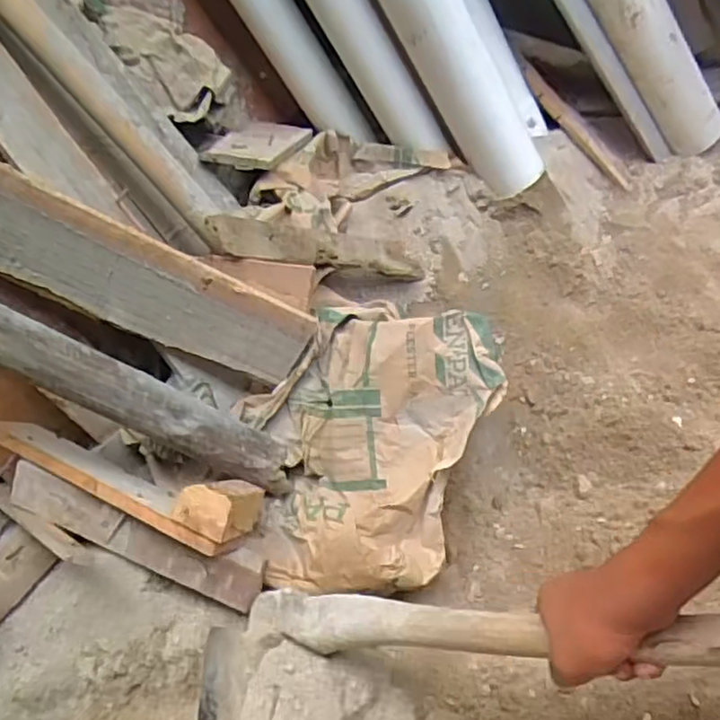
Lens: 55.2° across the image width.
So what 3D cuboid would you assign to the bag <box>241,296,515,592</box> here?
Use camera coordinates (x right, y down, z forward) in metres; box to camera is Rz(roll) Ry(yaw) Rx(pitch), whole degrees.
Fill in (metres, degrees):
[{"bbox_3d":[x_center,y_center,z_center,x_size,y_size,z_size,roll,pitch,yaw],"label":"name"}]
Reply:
[{"bbox_3d":[-0.001,0.088,0.871,0.327,0.222,0.376,32,57,30],"label":"bag"}]

